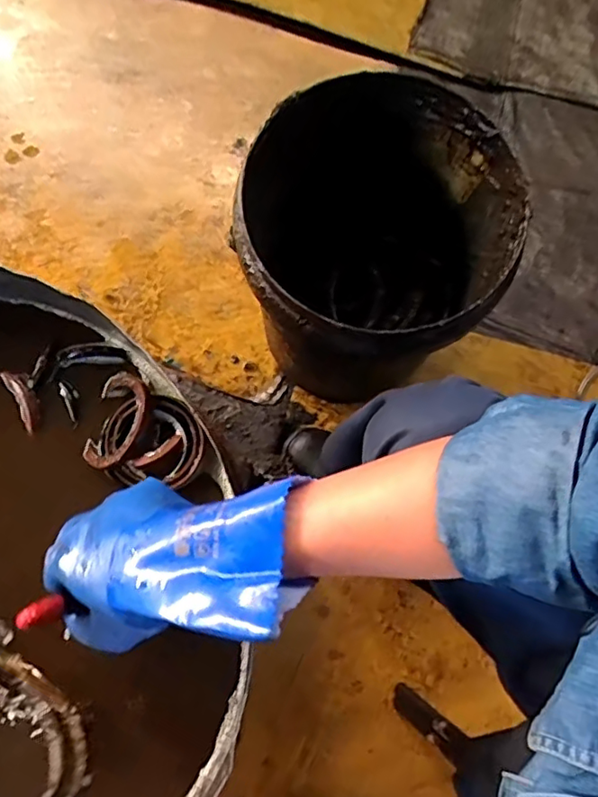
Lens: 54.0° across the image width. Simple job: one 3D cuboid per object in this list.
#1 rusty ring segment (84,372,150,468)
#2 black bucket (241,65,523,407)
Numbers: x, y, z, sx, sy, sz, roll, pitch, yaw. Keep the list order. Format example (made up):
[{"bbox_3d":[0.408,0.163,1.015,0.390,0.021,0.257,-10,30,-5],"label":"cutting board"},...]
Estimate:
[{"bbox_3d":[-0.158,0.017,0.520,0.063,0.015,0.089,0,70,35],"label":"rusty ring segment"},{"bbox_3d":[0.078,-0.151,0.697,0.269,0.287,0.266,0,78,-1],"label":"black bucket"}]

